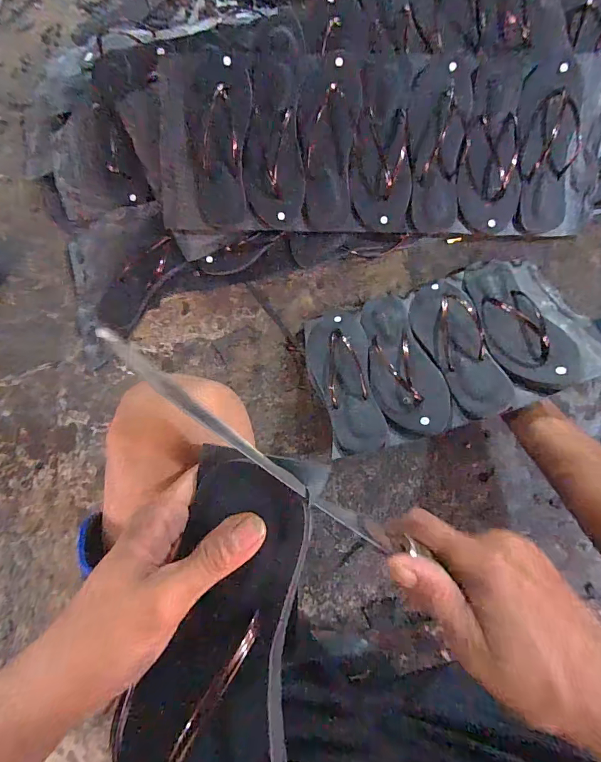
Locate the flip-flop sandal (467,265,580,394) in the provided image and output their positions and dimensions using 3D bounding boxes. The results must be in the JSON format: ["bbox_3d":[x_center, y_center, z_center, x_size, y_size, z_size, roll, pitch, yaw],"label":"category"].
[{"bbox_3d":[0.320,-0.095,0.595,0.103,0.037,0.262,-10,52,4],"label":"flip-flop sandal"}]

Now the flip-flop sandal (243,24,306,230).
[{"bbox_3d":[-0.043,-0.420,0.669,0.099,0.053,0.294,4,110,6],"label":"flip-flop sandal"}]

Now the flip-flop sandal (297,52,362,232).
[{"bbox_3d":[0.046,-0.391,0.664,0.095,0.030,0.254,3,113,6],"label":"flip-flop sandal"}]

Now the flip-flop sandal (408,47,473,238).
[{"bbox_3d":[0.225,-0.386,0.651,0.088,0.030,0.259,2,105,6],"label":"flip-flop sandal"}]

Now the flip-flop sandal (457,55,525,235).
[{"bbox_3d":[0.310,-0.377,0.636,0.095,0.039,0.255,1,100,6],"label":"flip-flop sandal"}]

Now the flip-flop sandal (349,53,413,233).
[{"bbox_3d":[0.134,-0.385,0.651,0.097,0.031,0.254,1,107,6],"label":"flip-flop sandal"}]

